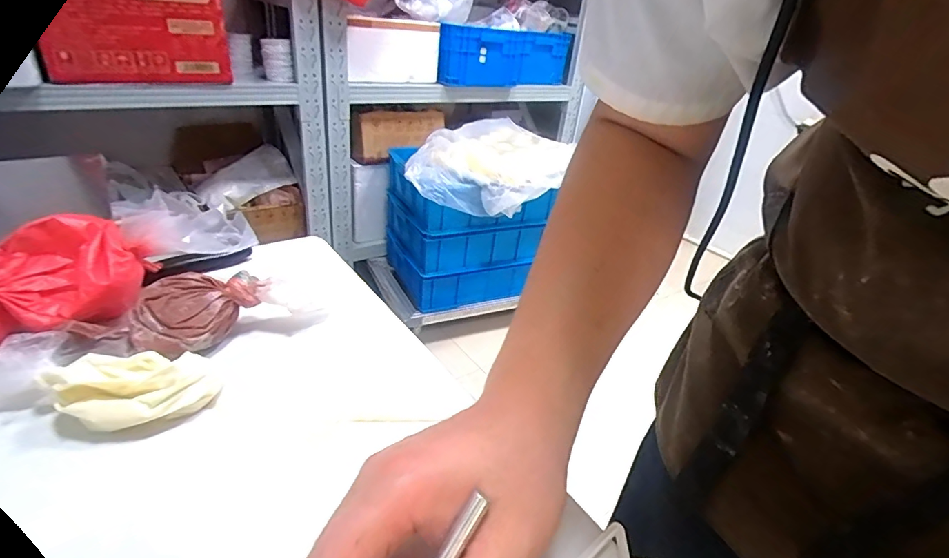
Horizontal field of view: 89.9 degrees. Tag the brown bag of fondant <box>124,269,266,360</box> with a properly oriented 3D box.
[{"bbox_3d":[-0.214,0.024,0.364,0.050,0.042,0.092,19,32,20],"label":"brown bag of fondant"}]

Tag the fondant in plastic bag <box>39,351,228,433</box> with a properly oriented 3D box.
[{"bbox_3d":[-0.213,0.070,0.299,0.089,0.037,0.043,-9,33,-26],"label":"fondant in plastic bag"}]

